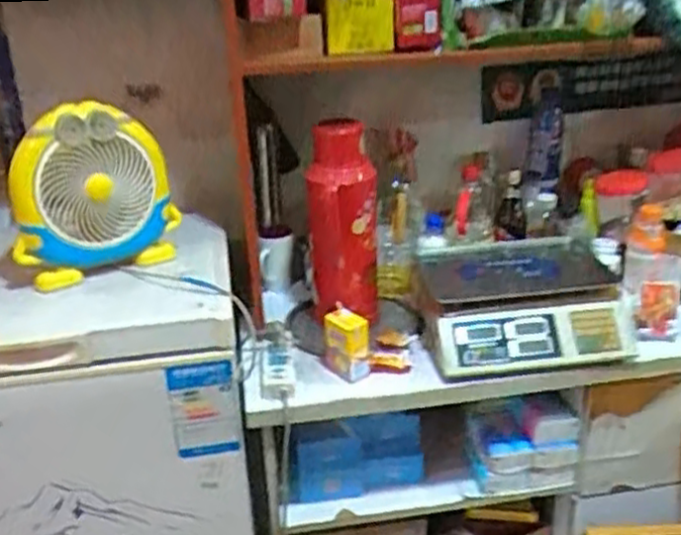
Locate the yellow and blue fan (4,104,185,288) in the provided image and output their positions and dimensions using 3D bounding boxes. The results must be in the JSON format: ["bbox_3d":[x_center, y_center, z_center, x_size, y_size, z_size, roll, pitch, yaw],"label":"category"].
[{"bbox_3d":[-0.392,-0.116,1.204,0.248,0.262,0.107,-14,27,-24],"label":"yellow and blue fan"}]

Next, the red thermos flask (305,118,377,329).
[{"bbox_3d":[0.003,-0.079,1.415,0.127,0.380,0.128,-3,24,-1],"label":"red thermos flask"}]

